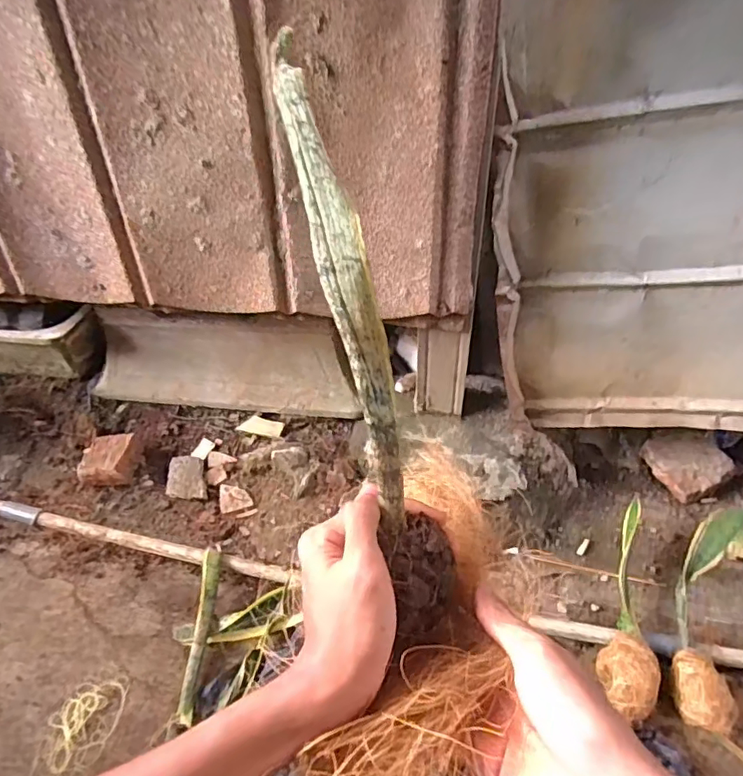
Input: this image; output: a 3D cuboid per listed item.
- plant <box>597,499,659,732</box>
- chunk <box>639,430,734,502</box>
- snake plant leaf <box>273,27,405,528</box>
[{"bbox_3d":[0.347,0.294,0.749,0.059,0.068,0.299,12,46,15],"label":"plant"},{"bbox_3d":[0.533,0.126,0.933,0.115,0.038,0.120,-8,57,13],"label":"chunk"},{"bbox_3d":[-0.013,-0.053,0.283,0.022,0.252,0.024,-16,6,-16],"label":"snake plant leaf"}]

